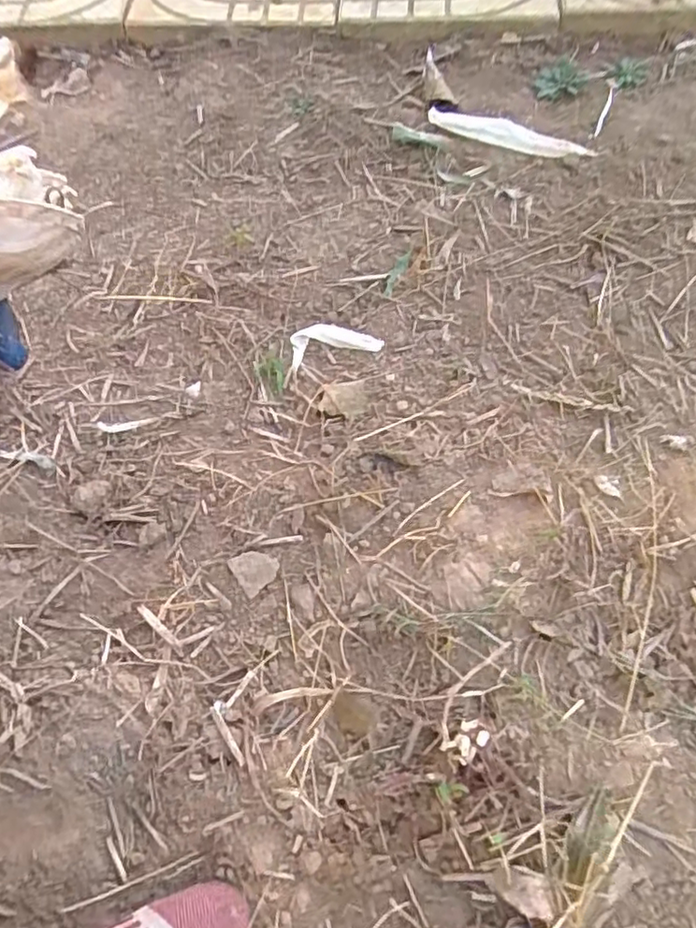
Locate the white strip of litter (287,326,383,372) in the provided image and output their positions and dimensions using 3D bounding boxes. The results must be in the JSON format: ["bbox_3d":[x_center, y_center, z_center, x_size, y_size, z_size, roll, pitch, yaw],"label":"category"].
[{"bbox_3d":[-0.015,-0.128,0.626,0.093,0.014,0.048,-14,63,-4],"label":"white strip of litter"}]

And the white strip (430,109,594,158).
[{"bbox_3d":[0.190,-0.390,0.731,0.193,0.025,0.032,14,64,10],"label":"white strip"}]

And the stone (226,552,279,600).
[{"bbox_3d":[-0.076,0.086,0.503,0.034,0.004,0.035,-32,66,-13],"label":"stone"}]

